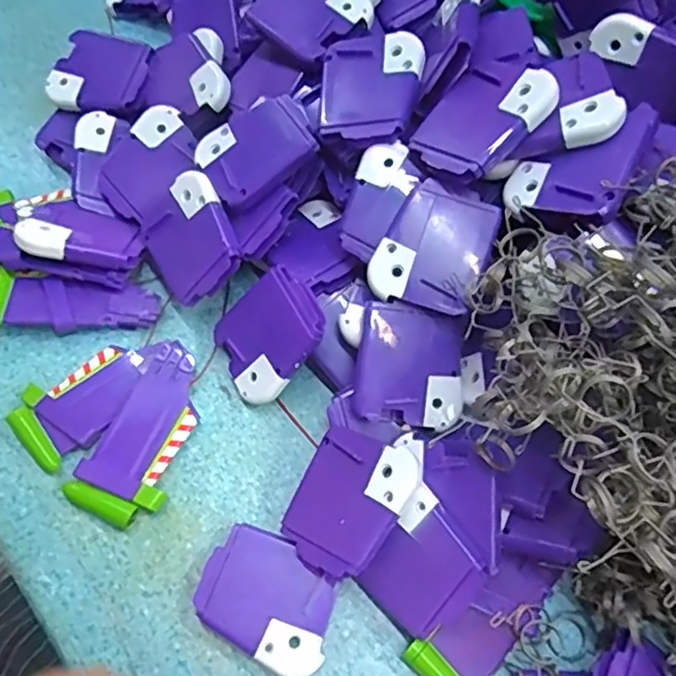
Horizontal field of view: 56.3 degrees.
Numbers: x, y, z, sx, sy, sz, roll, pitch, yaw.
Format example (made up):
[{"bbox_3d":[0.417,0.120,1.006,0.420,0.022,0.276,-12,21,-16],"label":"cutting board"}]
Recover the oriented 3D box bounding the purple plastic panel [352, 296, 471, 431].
[{"bbox_3d":[0.036,0.013,0.306,0.051,0.010,0.056,7,86,-3],"label":"purple plastic panel"}]

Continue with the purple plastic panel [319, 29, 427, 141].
[{"bbox_3d":[0.016,-0.128,0.323,0.052,0.005,0.058,0,75,13],"label":"purple plastic panel"}]

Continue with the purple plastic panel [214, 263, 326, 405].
[{"bbox_3d":[-0.036,-0.001,0.323,0.061,0.010,0.050,-42,72,23],"label":"purple plastic panel"}]

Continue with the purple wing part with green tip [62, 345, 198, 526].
[{"bbox_3d":[-0.094,0.049,0.318,0.042,0.014,0.087,26,66,10],"label":"purple wing part with green tip"}]

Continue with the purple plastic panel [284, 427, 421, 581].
[{"bbox_3d":[0.003,0.074,0.285,0.049,0.007,0.062,23,77,33],"label":"purple plastic panel"}]

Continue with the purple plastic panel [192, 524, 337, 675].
[{"bbox_3d":[-0.031,0.119,0.288,0.063,0.012,0.046,29,66,12],"label":"purple plastic panel"}]

